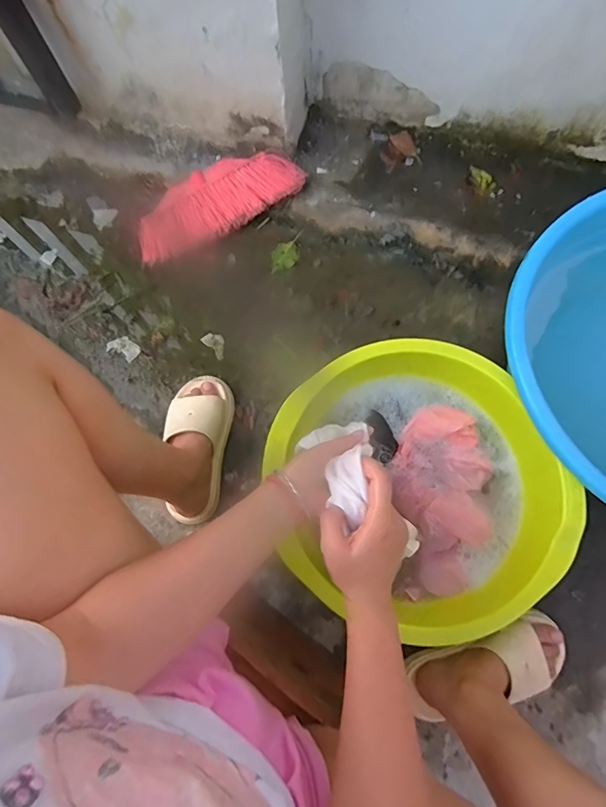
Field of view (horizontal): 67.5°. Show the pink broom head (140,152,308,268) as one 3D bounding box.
[{"bbox_3d":[-0.166,-0.392,0.879,0.332,0.049,0.122,-23,77,-4],"label":"pink broom head"}]

